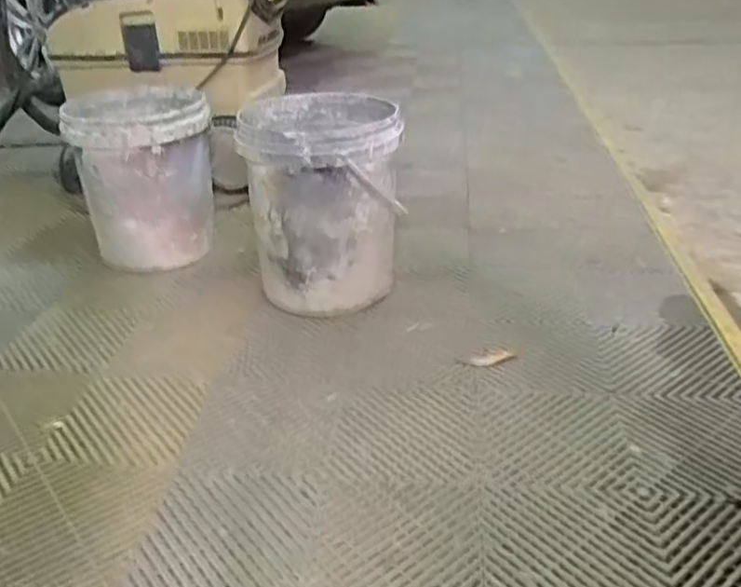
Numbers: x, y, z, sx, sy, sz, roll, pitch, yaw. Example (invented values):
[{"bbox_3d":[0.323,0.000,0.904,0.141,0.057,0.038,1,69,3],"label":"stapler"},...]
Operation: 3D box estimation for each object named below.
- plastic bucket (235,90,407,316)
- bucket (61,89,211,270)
[{"bbox_3d":[-0.086,-0.171,1.331,0.266,0.346,0.281,-3,29,-1],"label":"plastic bucket"},{"bbox_3d":[-0.465,-0.243,1.477,0.265,0.313,0.277,-12,31,-18],"label":"bucket"}]

